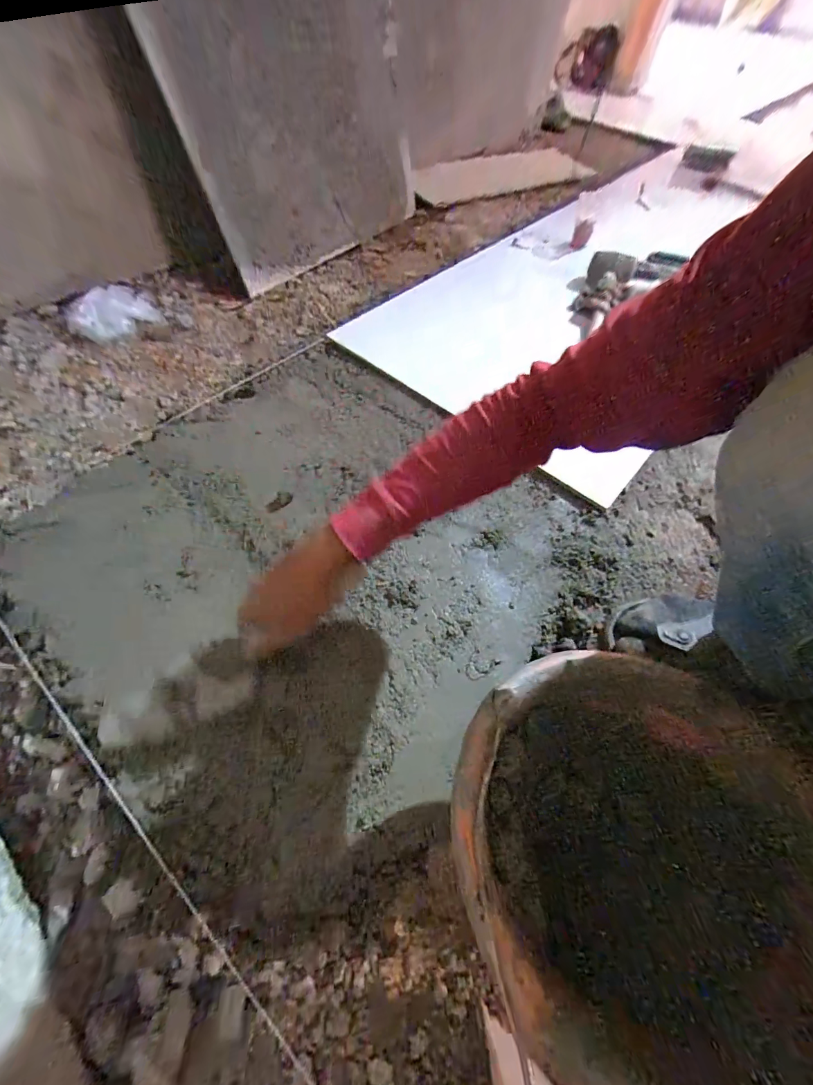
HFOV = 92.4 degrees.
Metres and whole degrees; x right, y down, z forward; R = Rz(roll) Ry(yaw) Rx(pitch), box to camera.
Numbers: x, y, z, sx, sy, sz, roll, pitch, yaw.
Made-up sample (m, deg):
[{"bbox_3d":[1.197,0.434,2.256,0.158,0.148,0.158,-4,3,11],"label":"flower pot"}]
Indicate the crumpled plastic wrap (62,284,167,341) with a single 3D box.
[{"bbox_3d":[-0.559,-0.446,0.760,0.075,0.057,0.163,27,61,13],"label":"crumpled plastic wrap"}]

